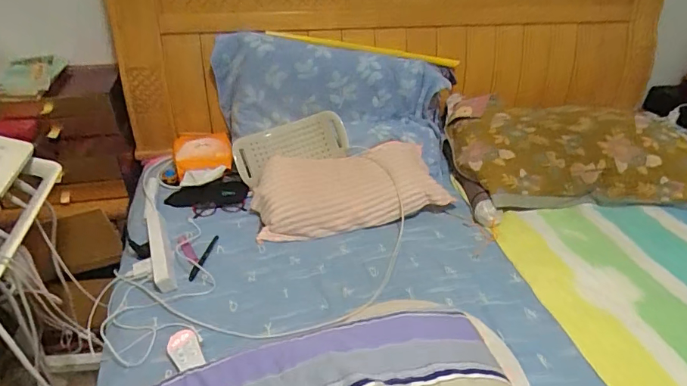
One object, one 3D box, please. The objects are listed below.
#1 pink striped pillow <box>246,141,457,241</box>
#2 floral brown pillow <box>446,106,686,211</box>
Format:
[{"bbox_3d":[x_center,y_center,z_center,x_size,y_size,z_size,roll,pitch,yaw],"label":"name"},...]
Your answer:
[{"bbox_3d":[0.008,-0.026,1.156,0.487,0.083,0.232,-9,38,-16],"label":"pink striped pillow"},{"bbox_3d":[0.659,-0.119,1.293,0.660,0.169,0.368,0,36,-5],"label":"floral brown pillow"}]

